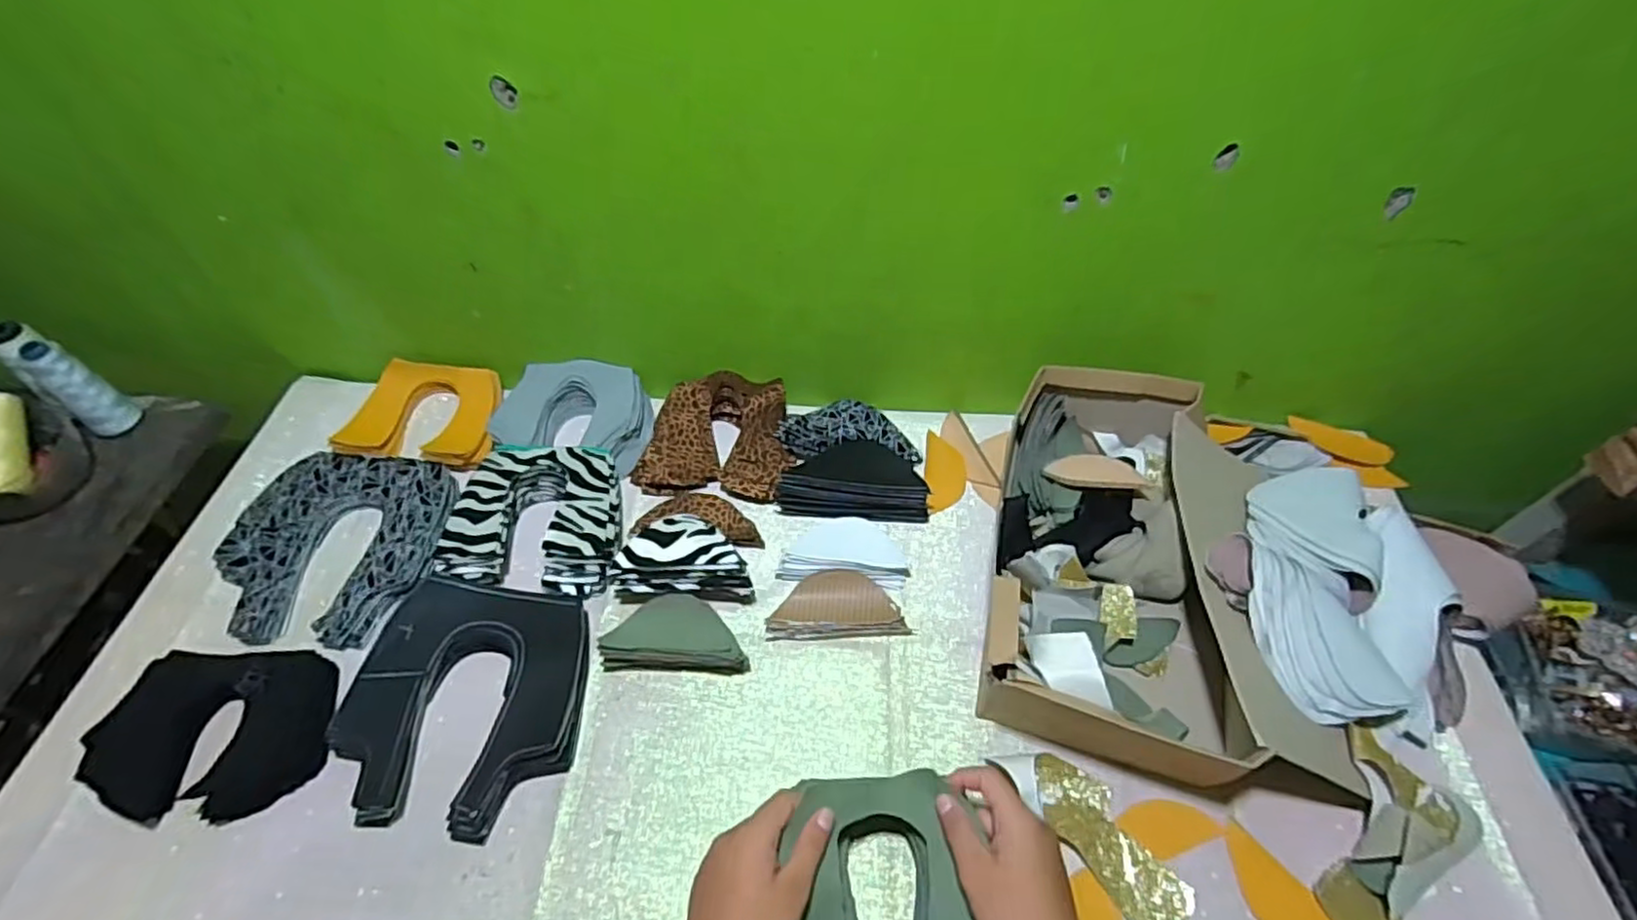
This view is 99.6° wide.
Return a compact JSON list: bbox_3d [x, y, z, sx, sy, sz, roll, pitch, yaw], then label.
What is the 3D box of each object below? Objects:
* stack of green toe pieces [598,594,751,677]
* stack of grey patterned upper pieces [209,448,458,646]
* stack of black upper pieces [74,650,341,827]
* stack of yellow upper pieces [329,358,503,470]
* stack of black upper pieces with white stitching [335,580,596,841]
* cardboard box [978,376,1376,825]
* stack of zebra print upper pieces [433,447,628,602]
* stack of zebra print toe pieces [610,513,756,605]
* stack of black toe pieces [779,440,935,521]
[{"bbox_3d":[-0.123,0.153,0.595,0.121,0.051,0.055,2,52,1],"label":"stack of green toe pieces"},{"bbox_3d":[-0.456,0.076,0.657,0.192,0.023,0.188,3,52,1],"label":"stack of grey patterned upper pieces"},{"bbox_3d":[-0.483,0.216,0.552,0.168,0.030,0.122,0,54,-1],"label":"stack of black upper pieces"},{"bbox_3d":[-0.428,-0.048,0.759,0.165,0.031,0.126,6,52,4],"label":"stack of yellow upper pieces"},{"bbox_3d":[-0.292,0.196,0.566,0.189,0.036,0.190,4,52,2],"label":"stack of black upper pieces with white stitching"},{"bbox_3d":[0.266,0.079,0.616,0.252,0.107,0.346,11,53,8],"label":"cardboard box"},{"bbox_3d":[-0.267,0.051,0.663,0.163,0.044,0.143,3,52,1],"label":"stack of zebra print upper pieces"},{"bbox_3d":[-0.123,0.090,0.627,0.127,0.060,0.062,1,52,-1],"label":"stack of zebra print toe pieces"},{"bbox_3d":[0.038,0.016,0.694,0.144,0.034,0.085,7,52,5],"label":"stack of black toe pieces"}]

